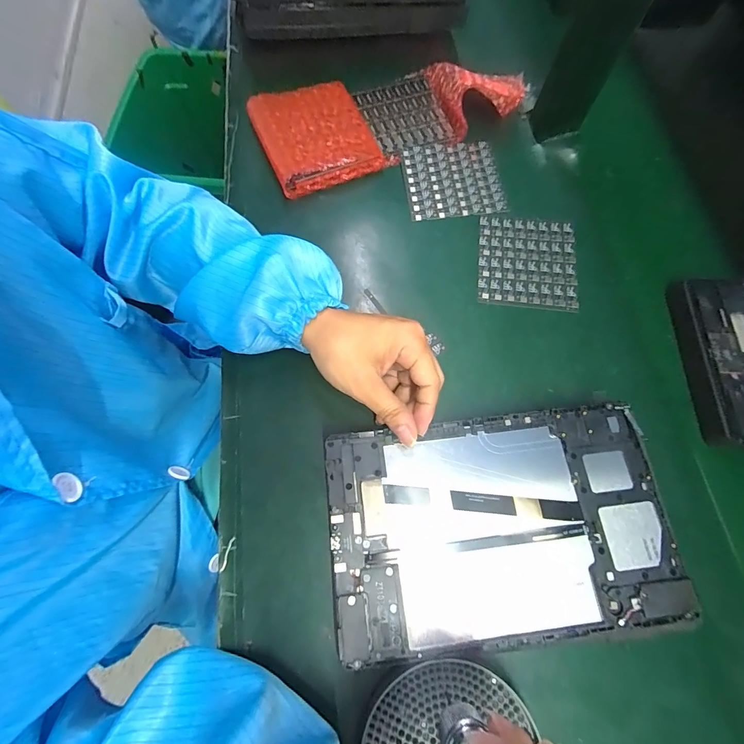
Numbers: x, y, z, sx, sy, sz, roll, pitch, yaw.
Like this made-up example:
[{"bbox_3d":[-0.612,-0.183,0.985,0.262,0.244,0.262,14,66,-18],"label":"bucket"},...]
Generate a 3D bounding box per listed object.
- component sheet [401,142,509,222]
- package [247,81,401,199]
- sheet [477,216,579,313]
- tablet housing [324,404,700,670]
[{"bbox_3d":[0.088,-0.211,0.399,0.101,0.004,0.095,-5,71,-3],"label":"component sheet"},{"bbox_3d":[-0.058,-0.258,0.397,0.122,0.027,0.117,-23,72,-9],"label":"package"},{"bbox_3d":[0.154,-0.110,0.363,0.094,0.005,0.101,7,71,1],"label":"sheet"},{"bbox_3d":[0.090,0.109,0.262,0.237,0.008,0.148,-5,71,-3],"label":"tablet housing"}]

